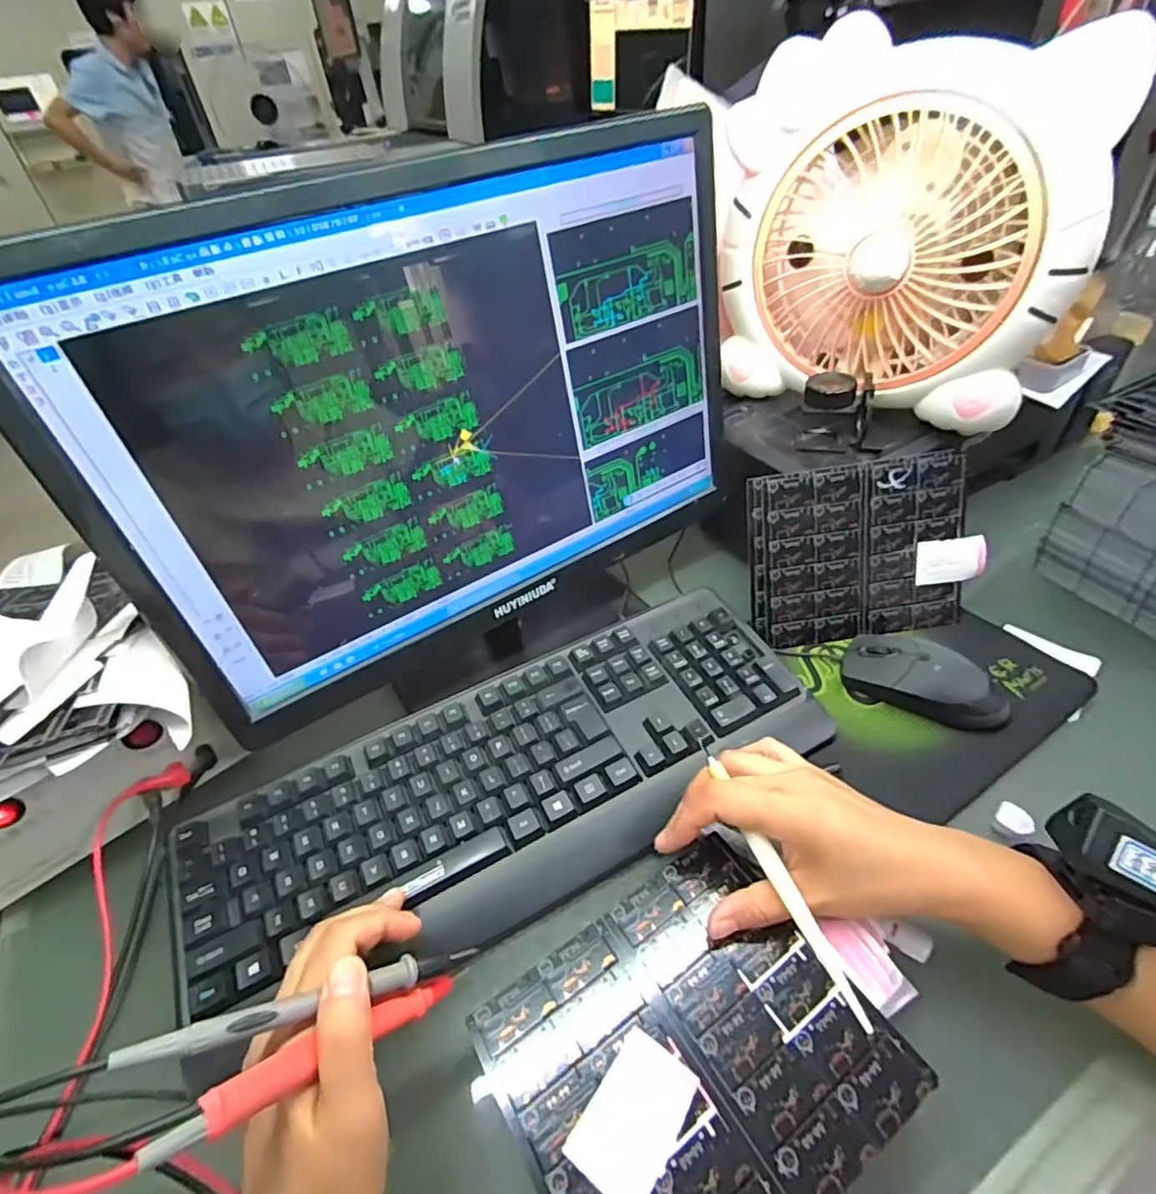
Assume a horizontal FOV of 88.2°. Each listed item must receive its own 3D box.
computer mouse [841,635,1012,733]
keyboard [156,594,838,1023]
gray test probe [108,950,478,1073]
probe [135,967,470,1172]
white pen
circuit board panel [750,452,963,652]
[{"bbox_3d":[0.269,0.061,0.460,0.118,0.035,0.061,21,49,27],"label":"computer mouse"},{"bbox_3d":[-0.041,0.127,0.412,0.424,0.039,0.161,-21,44,-16],"label":"keyboard"},{"bbox_3d":[-0.107,0.169,0.252,0.142,0.009,0.011,8,29,-40],"label":"gray test probe"},{"bbox_3d":[-0.099,0.183,0.243,0.013,0.008,0.133,33,16,35],"label":"probe"},{"bbox_3d":[0.104,0.144,0.311,0.008,0.013,0.142,-19,52,-13],"label":"white pen"},{"bbox_3d":[0.233,-0.036,0.499,0.176,0.146,0.007,-9,17,-2],"label":"circuit board panel"}]

